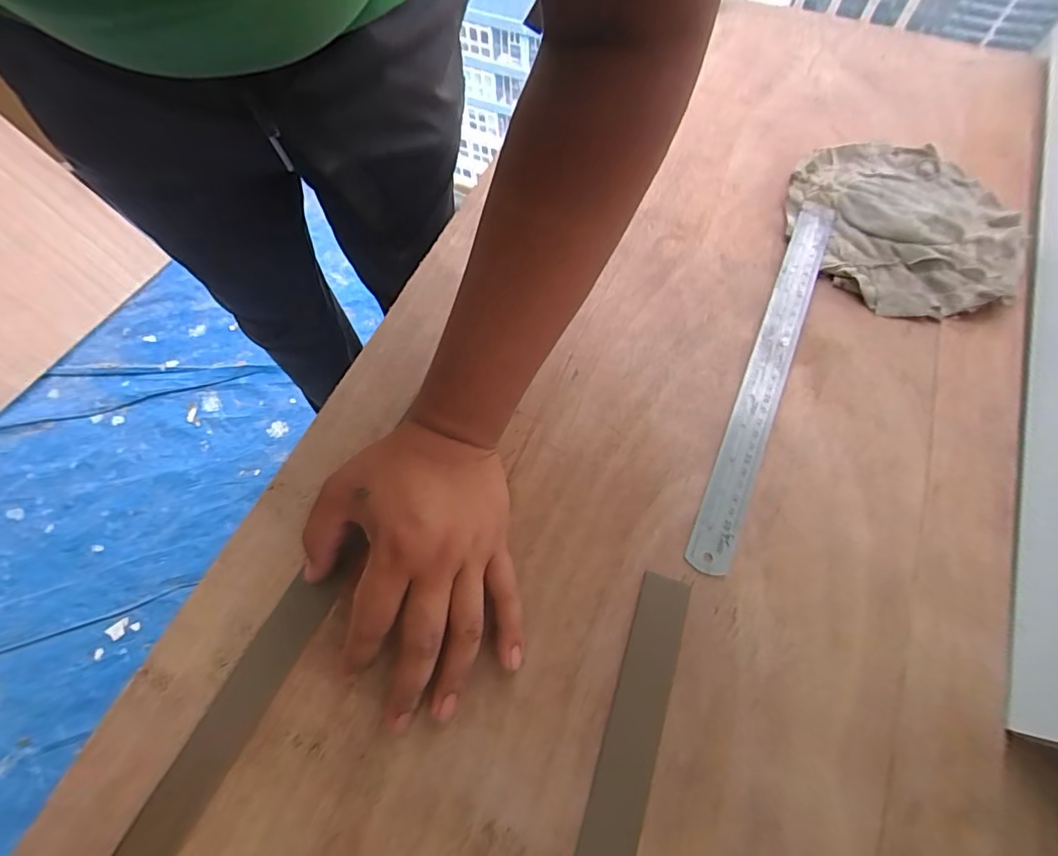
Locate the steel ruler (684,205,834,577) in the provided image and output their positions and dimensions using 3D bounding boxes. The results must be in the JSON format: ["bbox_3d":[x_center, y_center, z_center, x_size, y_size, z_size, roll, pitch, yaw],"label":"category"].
[{"bbox_3d":[0.175,-0.048,0.361,0.027,0.004,0.318,21,68,15],"label":"steel ruler"}]

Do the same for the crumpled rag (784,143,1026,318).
[{"bbox_3d":[0.315,-0.176,0.408,0.171,0.019,0.187,-16,66,-7],"label":"crumpled rag"}]

